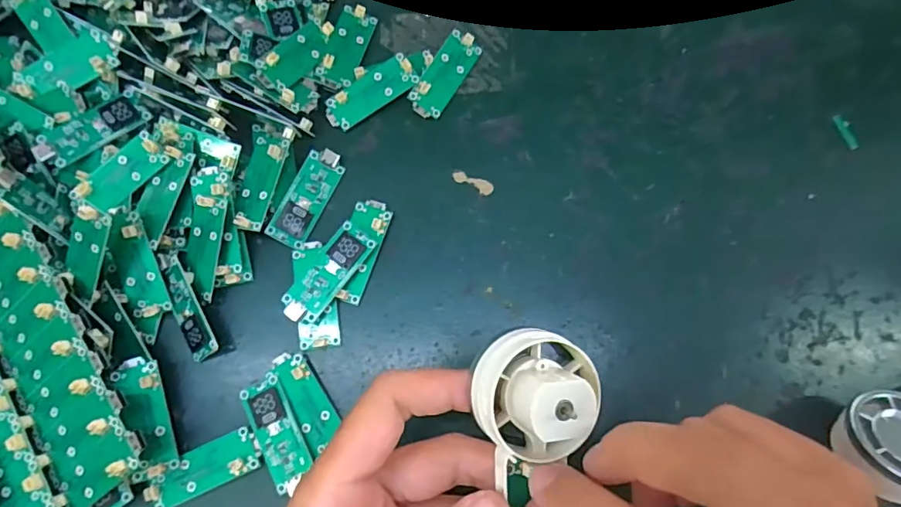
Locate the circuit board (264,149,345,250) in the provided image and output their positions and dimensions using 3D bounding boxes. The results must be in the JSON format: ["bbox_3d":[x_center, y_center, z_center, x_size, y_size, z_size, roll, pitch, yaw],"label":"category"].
[{"bbox_3d":[-0.071,-0.028,0.257,0.018,0.005,0.051,23,77,6],"label":"circuit board"}]

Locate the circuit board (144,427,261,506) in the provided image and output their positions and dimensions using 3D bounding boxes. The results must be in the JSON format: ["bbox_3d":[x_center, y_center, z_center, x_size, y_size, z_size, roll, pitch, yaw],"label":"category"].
[{"bbox_3d":[-0.108,0.094,0.228,0.048,0.006,0.019,-24,77,-6],"label":"circuit board"}]

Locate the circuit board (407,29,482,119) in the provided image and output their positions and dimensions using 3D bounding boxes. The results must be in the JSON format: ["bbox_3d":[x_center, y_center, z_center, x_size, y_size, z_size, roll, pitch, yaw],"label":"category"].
[{"bbox_3d":[-0.003,-0.094,0.274,0.019,0.004,0.050,35,77,-11],"label":"circuit board"}]

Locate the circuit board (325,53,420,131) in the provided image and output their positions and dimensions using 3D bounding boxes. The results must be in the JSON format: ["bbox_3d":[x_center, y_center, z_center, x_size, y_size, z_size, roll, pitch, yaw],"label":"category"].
[{"bbox_3d":[-0.042,-0.084,0.271,0.050,0.004,0.019,-35,91,-3],"label":"circuit board"}]

